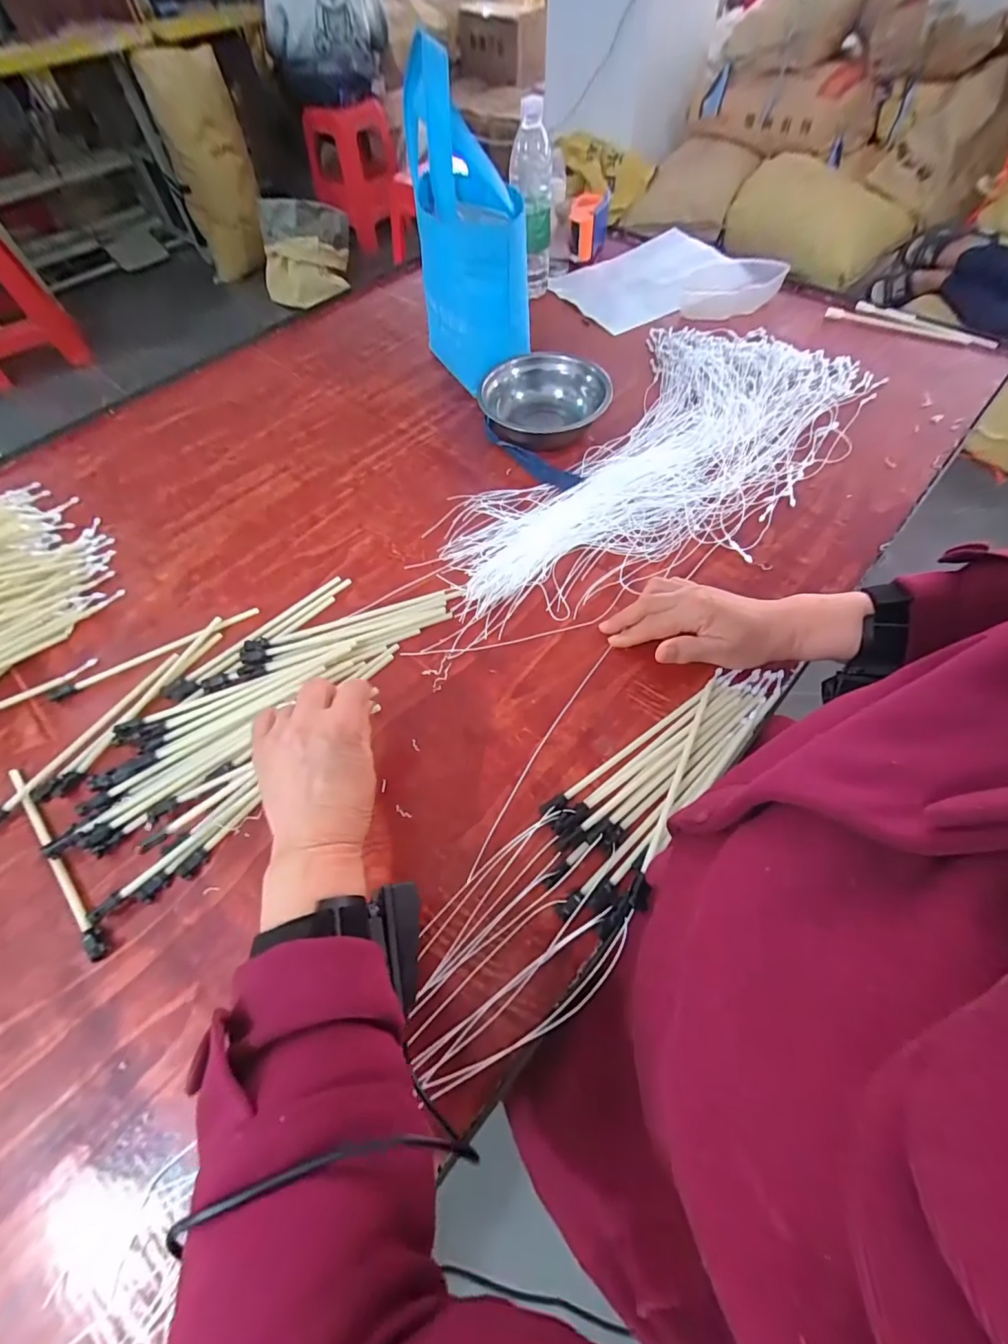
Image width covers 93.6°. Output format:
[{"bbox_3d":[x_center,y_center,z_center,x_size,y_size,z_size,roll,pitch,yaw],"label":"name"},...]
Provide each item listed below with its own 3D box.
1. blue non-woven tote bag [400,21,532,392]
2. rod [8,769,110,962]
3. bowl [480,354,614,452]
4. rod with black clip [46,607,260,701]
[{"bbox_3d":[-0.039,-0.519,0.579,0.128,0.291,0.139,-8,62,-2],"label":"blue non-woven tote bag"},{"bbox_3d":[-0.359,0.147,0.375,0.014,0.009,0.193,-41,67,-18],"label":"rod"},{"bbox_3d":[0.049,-0.349,0.611,0.152,0.054,0.152,-8,62,-2],"label":"bowl"},{"bbox_3d":[-0.347,-0.022,0.473,0.200,0.006,0.018,-29,64,-12],"label":"rod with black clip"}]

